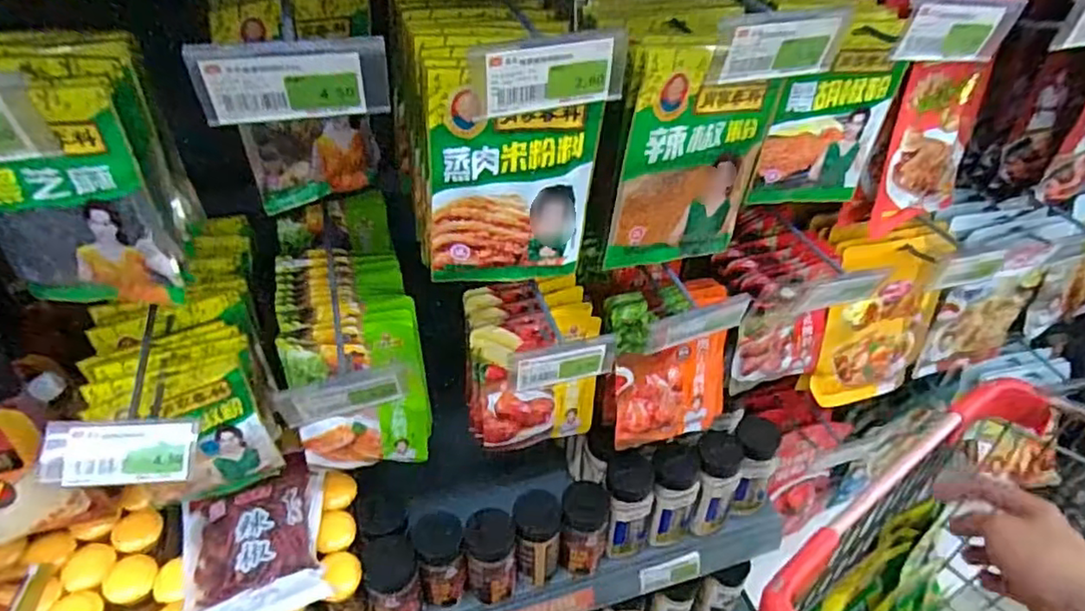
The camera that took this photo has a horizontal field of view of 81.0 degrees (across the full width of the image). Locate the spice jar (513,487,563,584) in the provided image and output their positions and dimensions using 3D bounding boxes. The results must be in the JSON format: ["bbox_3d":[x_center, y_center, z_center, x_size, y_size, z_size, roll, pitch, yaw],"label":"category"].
[{"bbox_3d":[-0.006,0.270,0.737,0.056,0.105,0.060,1,41,-3],"label":"spice jar"}]

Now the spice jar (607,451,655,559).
[{"bbox_3d":[0.101,0.243,0.754,0.062,0.142,0.057,11,42,9],"label":"spice jar"}]

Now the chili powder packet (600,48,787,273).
[{"bbox_3d":[0.132,-0.125,0.552,0.148,0.192,0.021,-12,43,-17],"label":"chili powder packet"}]

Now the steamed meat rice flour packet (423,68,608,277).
[{"bbox_3d":[-0.025,-0.097,0.512,0.131,0.184,0.018,-10,43,-14],"label":"steamed meat rice flour packet"}]

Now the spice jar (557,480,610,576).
[{"bbox_3d":[0.050,0.265,0.751,0.057,0.109,0.058,5,41,3],"label":"spice jar"}]

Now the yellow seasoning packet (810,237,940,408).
[{"bbox_3d":[0.421,0.026,0.797,0.156,0.228,0.022,-10,27,-8],"label":"yellow seasoning packet"}]

